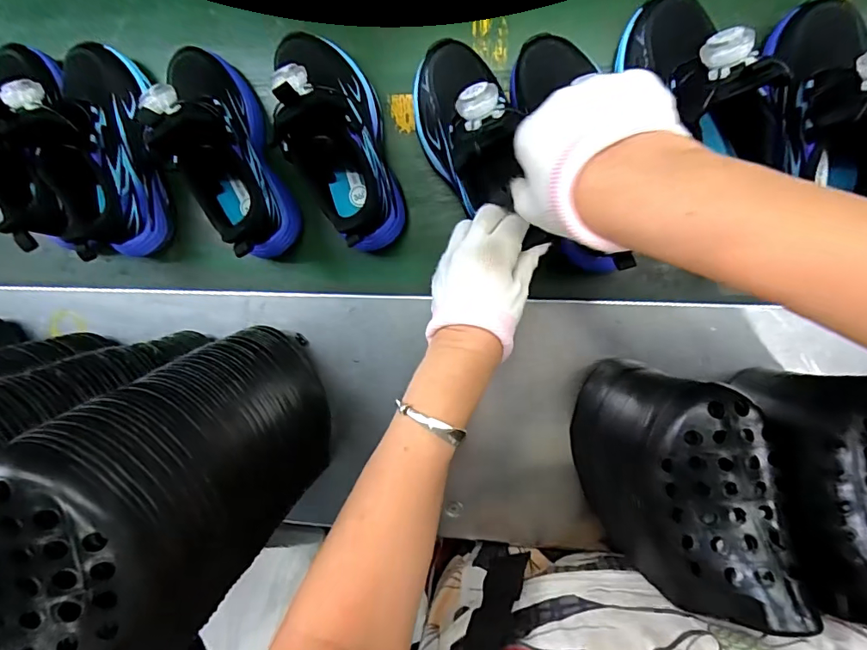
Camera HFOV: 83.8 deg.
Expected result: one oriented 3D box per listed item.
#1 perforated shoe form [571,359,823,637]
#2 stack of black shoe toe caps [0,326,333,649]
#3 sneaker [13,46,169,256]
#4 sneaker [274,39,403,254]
[{"bbox_3d":[0.157,0.102,0.335,0.094,0.182,0.127,-9,95,9],"label":"perforated shoe form"},{"bbox_3d":[-0.163,0.104,0.355,0.080,0.273,0.178,4,97,8],"label":"stack of black shoe toe caps"},{"bbox_3d":[-0.324,-0.166,0.451,0.076,0.106,0.197,-3,96,9],"label":"sneaker"},{"bbox_3d":[-0.088,-0.167,0.412,0.068,0.140,0.198,-16,94,10],"label":"sneaker"}]

